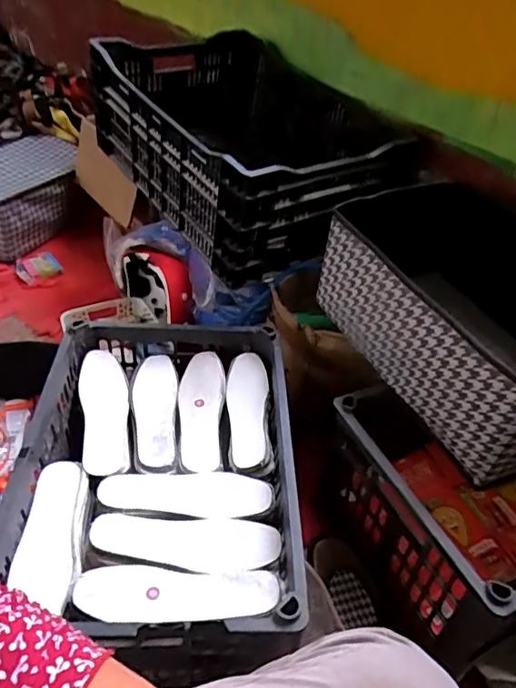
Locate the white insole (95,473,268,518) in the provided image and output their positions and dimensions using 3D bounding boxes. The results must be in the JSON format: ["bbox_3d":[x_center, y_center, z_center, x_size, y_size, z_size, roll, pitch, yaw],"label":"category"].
[{"bbox_3d":[-0.096,0.195,0.712,0.219,0.011,0.068,1,36,1],"label":"white insole"}]

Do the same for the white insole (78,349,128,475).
[{"bbox_3d":[-0.227,0.094,0.805,0.070,0.017,0.227,-6,41,-16],"label":"white insole"}]

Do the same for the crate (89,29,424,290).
[{"bbox_3d":[-0.038,-0.416,1.123,0.450,0.263,0.590,-21,47,-30],"label":"crate"}]

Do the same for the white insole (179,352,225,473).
[{"bbox_3d":[-0.087,0.096,0.819,0.067,0.021,0.219,4,39,-4],"label":"white insole"}]

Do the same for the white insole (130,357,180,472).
[{"bbox_3d":[-0.157,0.097,0.815,0.068,0.015,0.217,0,40,-9],"label":"white insole"}]

